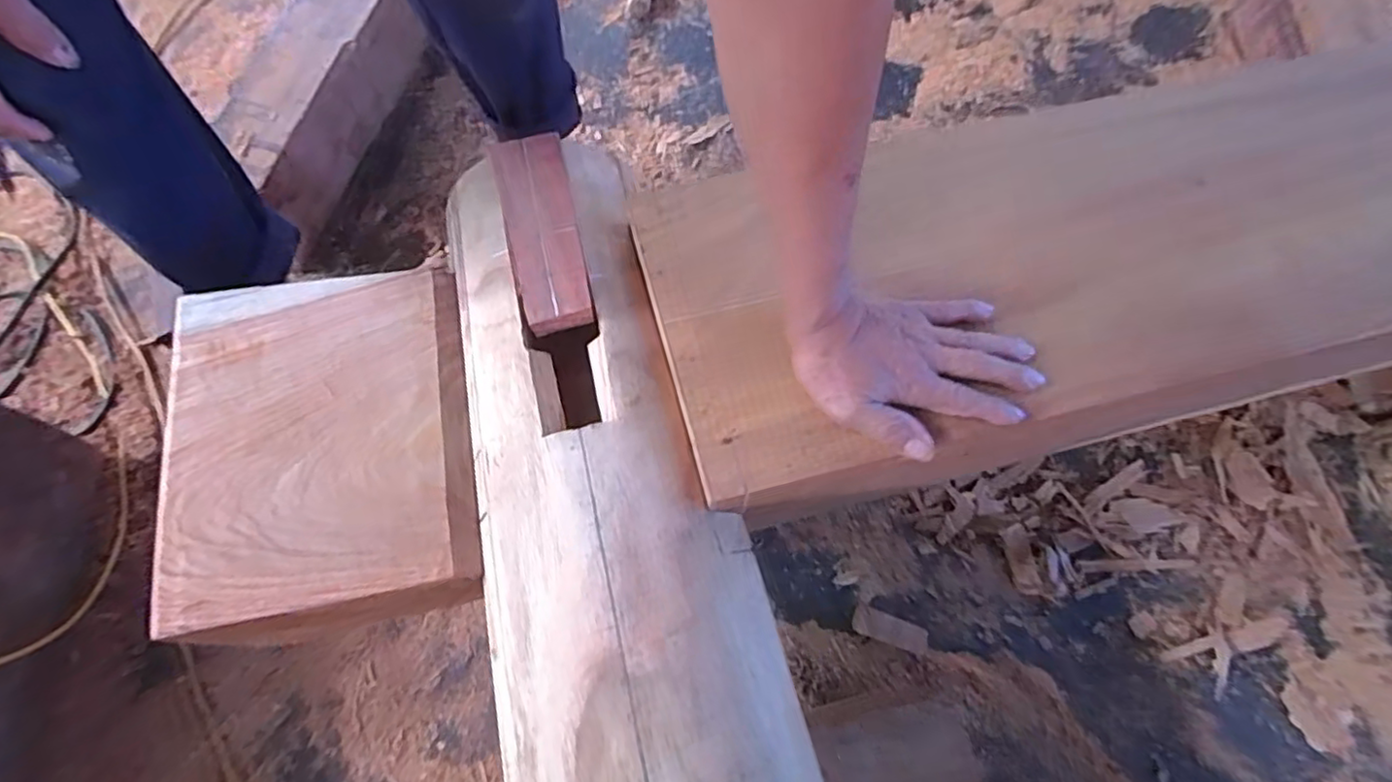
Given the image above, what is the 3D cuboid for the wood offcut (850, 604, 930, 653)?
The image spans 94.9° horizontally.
[{"bbox_3d":[0.213,0.263,0.699,0.082,0.028,0.030,21,72,8],"label":"wood offcut"}]

